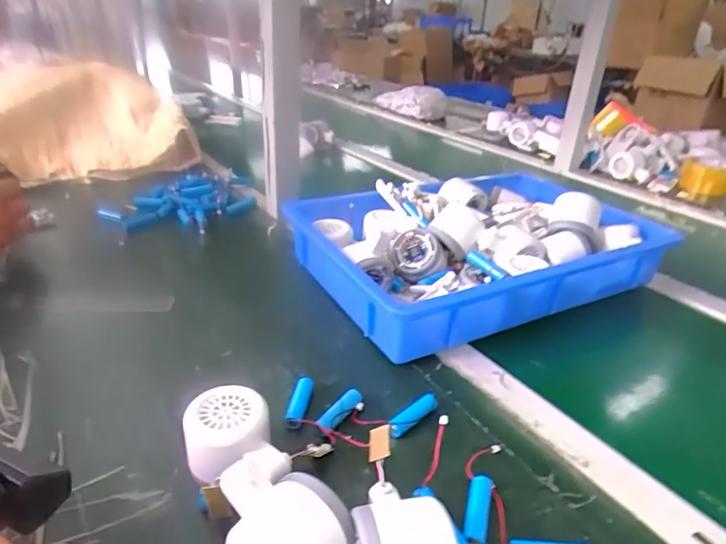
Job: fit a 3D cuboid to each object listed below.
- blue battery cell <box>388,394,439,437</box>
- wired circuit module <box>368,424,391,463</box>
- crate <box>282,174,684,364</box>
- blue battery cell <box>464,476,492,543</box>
[{"bbox_3d":[0.043,0.122,0.422,0.057,0.013,0.011,-23,37,-40],"label":"blue battery cell"},{"bbox_3d":[0.012,0.125,0.366,0.016,0.004,0.030,-8,30,6],"label":"wired circuit module"},{"bbox_3d":[0.142,-0.032,0.641,0.418,0.098,0.280,-12,31,-26],"label":"crate"},{"bbox_3d":[0.079,0.165,0.342,0.015,0.012,0.051,10,29,16],"label":"blue battery cell"}]

